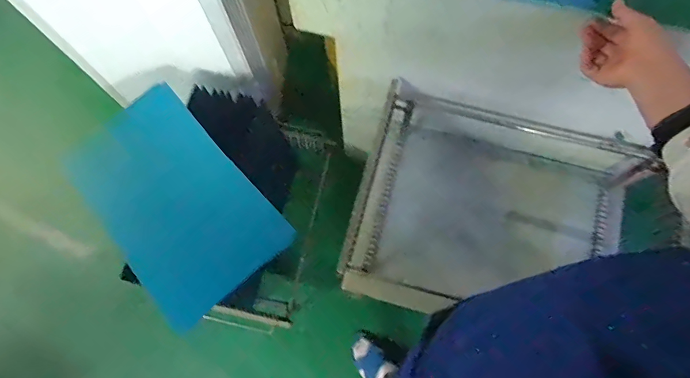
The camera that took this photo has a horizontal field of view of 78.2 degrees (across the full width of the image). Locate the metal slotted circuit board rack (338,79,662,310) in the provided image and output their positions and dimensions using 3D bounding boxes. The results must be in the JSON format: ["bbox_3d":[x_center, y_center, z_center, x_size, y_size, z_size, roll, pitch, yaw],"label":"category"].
[{"bbox_3d":[0.335,0.062,0.961,0.570,0.218,0.463,15,73,7],"label":"metal slotted circuit board rack"}]

